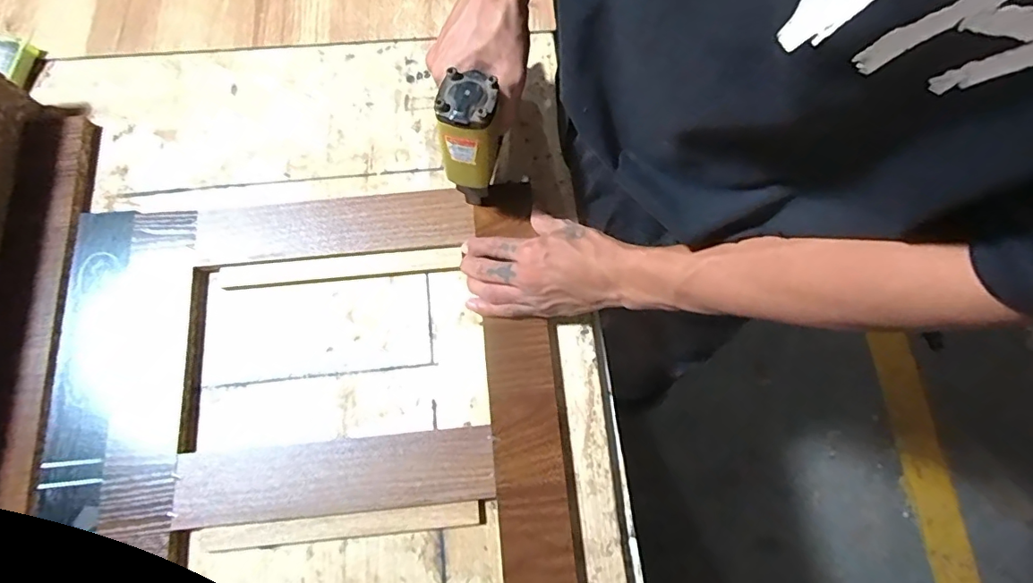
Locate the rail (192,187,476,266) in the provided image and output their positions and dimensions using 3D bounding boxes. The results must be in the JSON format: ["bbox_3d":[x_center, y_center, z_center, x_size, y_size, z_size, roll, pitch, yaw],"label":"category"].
[{"bbox_3d":[-0.176,-0.062,0.503,0.261,0.018,0.060,-5,74,-2],"label":"rail"}]

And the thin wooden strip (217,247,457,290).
[{"bbox_3d":[-0.172,-0.022,0.489,0.231,0.014,0.019,-5,74,-2],"label":"thin wooden strip"}]

